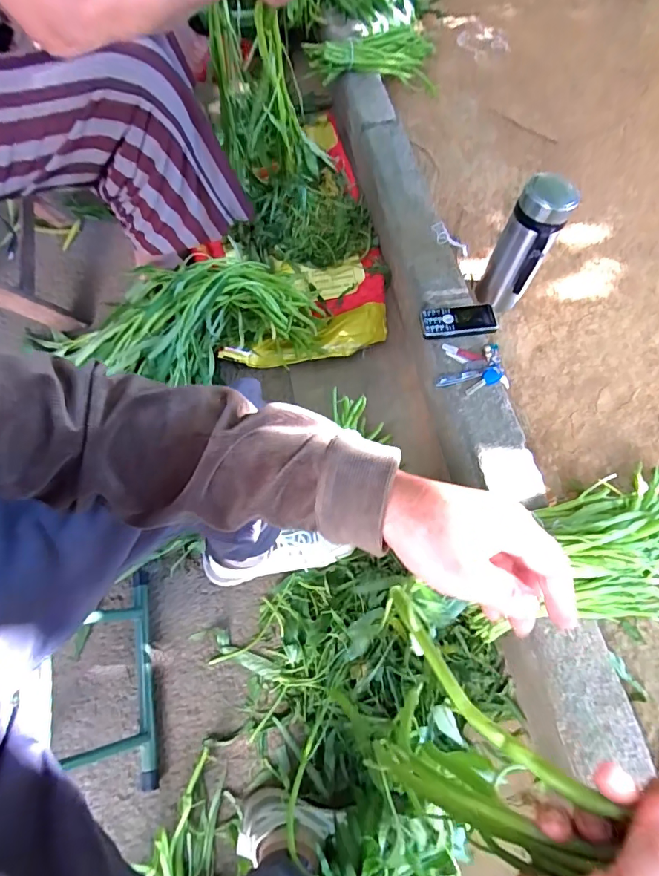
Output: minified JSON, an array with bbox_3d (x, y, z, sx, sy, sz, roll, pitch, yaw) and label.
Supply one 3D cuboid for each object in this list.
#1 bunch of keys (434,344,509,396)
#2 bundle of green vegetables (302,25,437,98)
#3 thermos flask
[{"bbox_3d":[0.234,-0.112,0.747,0.110,0.028,0.084,6,67,4],"label":"bunch of keys"},{"bbox_3d":[0.103,-0.894,1.078,0.315,0.075,0.078,-13,66,-6],"label":"bundle of green vegetables"},{"bbox_3d":[0.326,-0.316,0.791,0.083,0.239,0.079,24,68,10],"label":"thermos flask"}]

